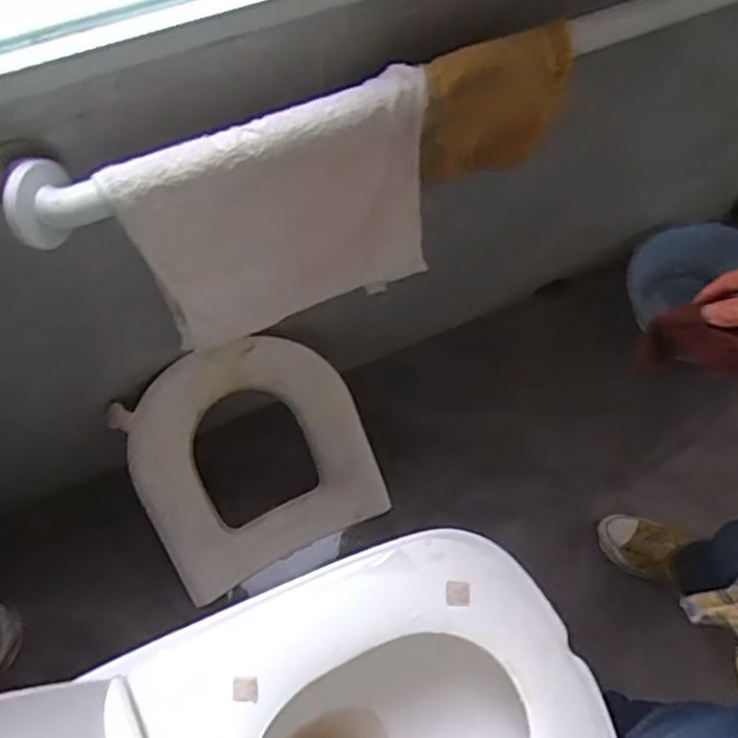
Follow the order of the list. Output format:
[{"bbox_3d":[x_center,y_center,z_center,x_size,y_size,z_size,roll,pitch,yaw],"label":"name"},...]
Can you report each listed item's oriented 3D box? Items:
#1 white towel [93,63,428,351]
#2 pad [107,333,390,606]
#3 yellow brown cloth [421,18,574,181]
[{"bbox_3d":[-0.084,-0.162,0.745,0.354,0.306,0.072,-22,72,-5],"label":"white towel"},{"bbox_3d":[-0.189,0.142,1.128,0.379,0.046,0.413,-24,116,-13],"label":"pad"},{"bbox_3d":[0.130,-0.275,0.710,0.171,0.146,0.052,-18,72,-4],"label":"yellow brown cloth"}]

